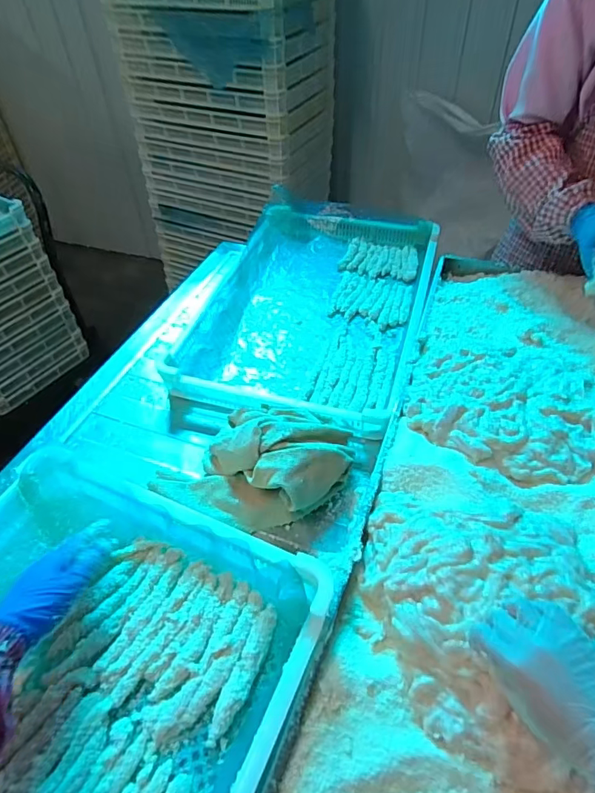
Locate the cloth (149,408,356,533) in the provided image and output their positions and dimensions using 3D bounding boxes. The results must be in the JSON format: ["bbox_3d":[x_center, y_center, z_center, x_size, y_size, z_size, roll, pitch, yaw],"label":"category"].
[{"bbox_3d":[-0.052,0.073,0.656,0.242,0.086,0.175,14,50,14],"label":"cloth"}]

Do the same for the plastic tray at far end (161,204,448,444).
[{"bbox_3d":[0.043,-0.200,0.931,0.392,0.070,0.656,12,49,12],"label":"plastic tray at far end"}]

